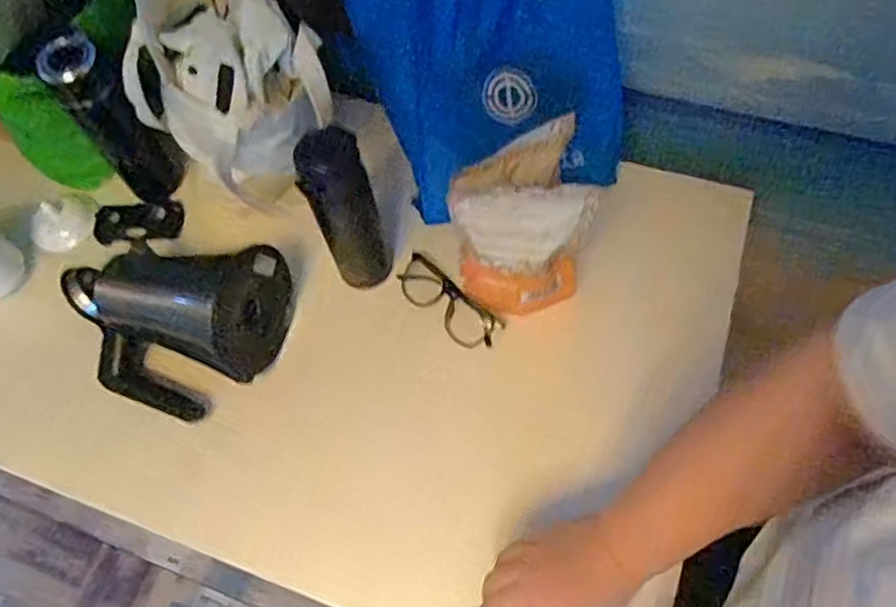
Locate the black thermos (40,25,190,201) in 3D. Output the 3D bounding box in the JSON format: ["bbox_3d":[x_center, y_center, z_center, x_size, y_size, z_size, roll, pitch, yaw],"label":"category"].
[{"bbox_3d":[-0.372,-0.200,0.744,0.071,0.204,0.070,-1,62,3],"label":"black thermos"}]

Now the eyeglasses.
[{"bbox_3d":[0.001,0.000,0.767,0.138,0.042,0.045,38,70,21],"label":"eyeglasses"}]

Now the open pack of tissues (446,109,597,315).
[{"bbox_3d":[0.073,-0.072,0.680,0.133,0.186,0.097,-17,62,-6],"label":"open pack of tissues"}]

